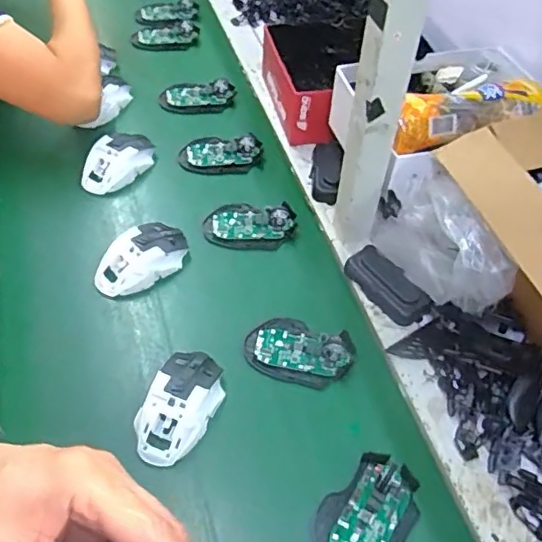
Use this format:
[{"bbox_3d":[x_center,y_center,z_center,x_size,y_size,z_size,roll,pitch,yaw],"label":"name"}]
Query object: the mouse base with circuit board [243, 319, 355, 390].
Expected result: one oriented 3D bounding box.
[{"bbox_3d":[0.030,0.084,0.605,0.112,0.020,0.070,16,54,13],"label":"mouse base with circuit board"}]

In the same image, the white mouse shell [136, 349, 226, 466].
[{"bbox_3d":[-0.089,0.133,0.558,0.068,0.043,0.122,17,55,14],"label":"white mouse shell"}]

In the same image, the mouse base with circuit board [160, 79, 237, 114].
[{"bbox_3d":[-0.114,-0.269,0.879,0.113,0.022,0.062,-1,52,1],"label":"mouse base with circuit board"}]

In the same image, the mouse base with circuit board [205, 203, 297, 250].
[{"bbox_3d":[-0.028,-0.059,0.722,0.113,0.018,0.067,2,52,3],"label":"mouse base with circuit board"}]

